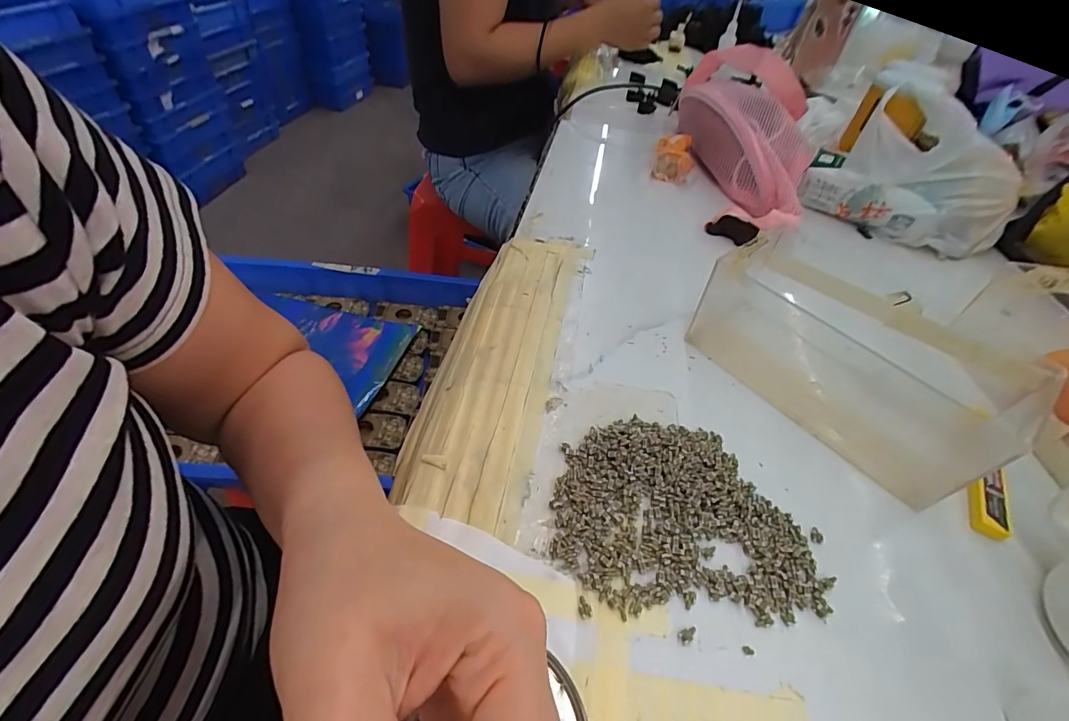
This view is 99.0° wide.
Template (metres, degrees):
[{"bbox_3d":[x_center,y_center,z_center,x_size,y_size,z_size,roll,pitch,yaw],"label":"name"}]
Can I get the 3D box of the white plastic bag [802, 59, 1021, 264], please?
[{"bbox_3d":[0.395,-0.196,0.459,0.103,0.125,0.172,-34,59,-32],"label":"white plastic bag"}]

